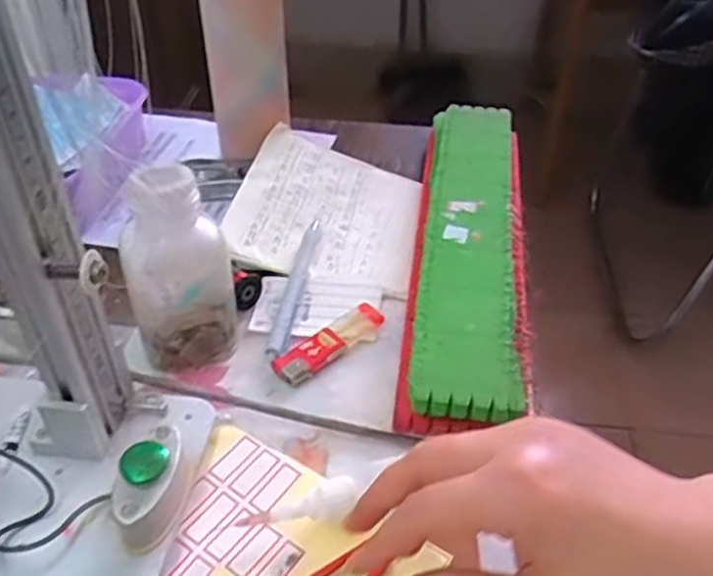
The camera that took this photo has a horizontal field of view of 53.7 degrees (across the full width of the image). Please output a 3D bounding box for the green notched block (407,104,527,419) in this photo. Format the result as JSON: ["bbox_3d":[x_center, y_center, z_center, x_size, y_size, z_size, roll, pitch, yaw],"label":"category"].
[{"bbox_3d":[0.084,-0.035,0.524,0.069,0.047,0.337,5,42,5],"label":"green notched block"}]

